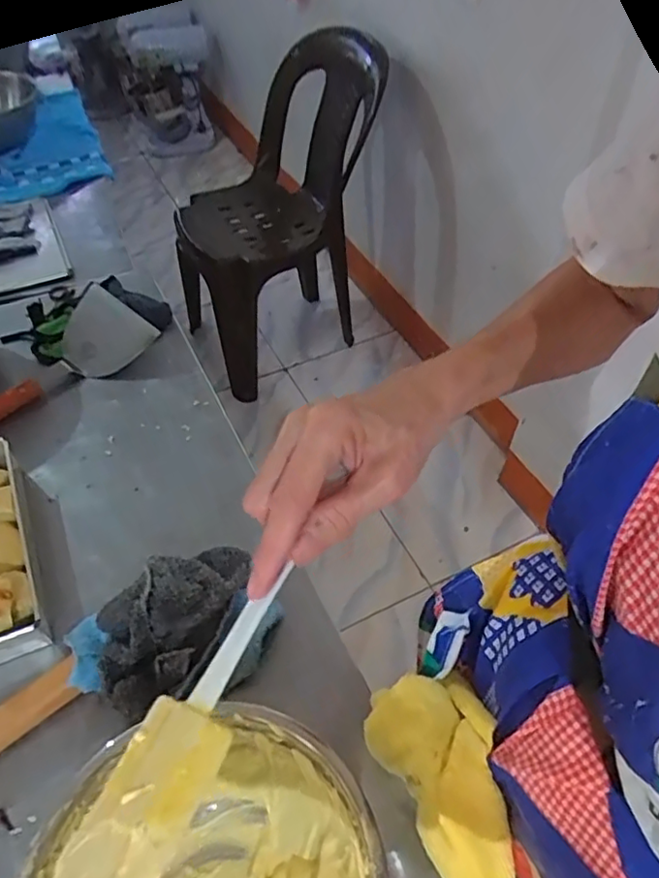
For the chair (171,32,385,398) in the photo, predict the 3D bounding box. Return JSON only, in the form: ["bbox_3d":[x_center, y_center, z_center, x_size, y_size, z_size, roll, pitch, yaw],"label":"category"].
[{"bbox_3d":[-0.157,-0.564,1.548,0.471,0.775,0.426,-24,54,-17],"label":"chair"}]

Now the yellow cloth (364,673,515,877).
[{"bbox_3d":[0.083,0.230,0.381,0.070,0.058,0.156,-20,88,-19],"label":"yellow cloth"}]

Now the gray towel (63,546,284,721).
[{"bbox_3d":[-0.125,0.150,0.487,0.159,0.079,0.110,-28,55,-20],"label":"gray towel"}]

